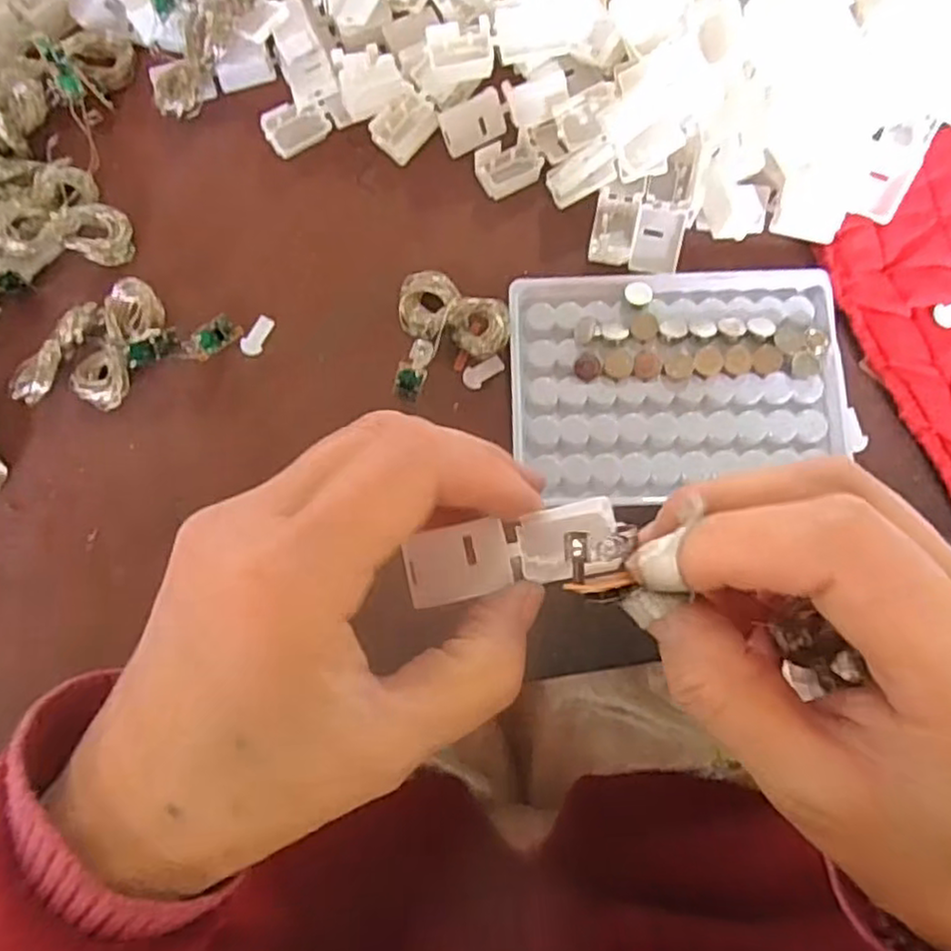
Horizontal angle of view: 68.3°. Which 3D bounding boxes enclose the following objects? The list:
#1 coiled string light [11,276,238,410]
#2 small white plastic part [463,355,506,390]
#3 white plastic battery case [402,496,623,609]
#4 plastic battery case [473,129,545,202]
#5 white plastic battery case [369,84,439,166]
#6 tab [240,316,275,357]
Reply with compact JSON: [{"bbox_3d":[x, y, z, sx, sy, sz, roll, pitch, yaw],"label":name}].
[{"bbox_3d":[-0.144,-0.053,0.285,0.086,0.021,0.040,-23,80,-2],"label":"coiled string light"},{"bbox_3d":[0.004,-0.042,0.287,0.017,0.004,0.009,-25,80,-2],"label":"small white plastic part"},{"bbox_3d":[0.009,0.020,0.184,0.055,0.005,0.019,-13,82,2],"label":"white plastic battery case"},{"bbox_3d":[0.014,-0.133,0.301,0.027,0.007,0.022,-25,80,-2],"label":"plastic battery case"},{"bbox_3d":[-0.030,-0.151,0.304,0.027,0.011,0.020,-45,81,-5],"label":"white plastic battery case"},{"bbox_3d":[-0.092,-0.059,0.293,0.009,0.004,0.018,25,84,6],"label":"tab"}]

